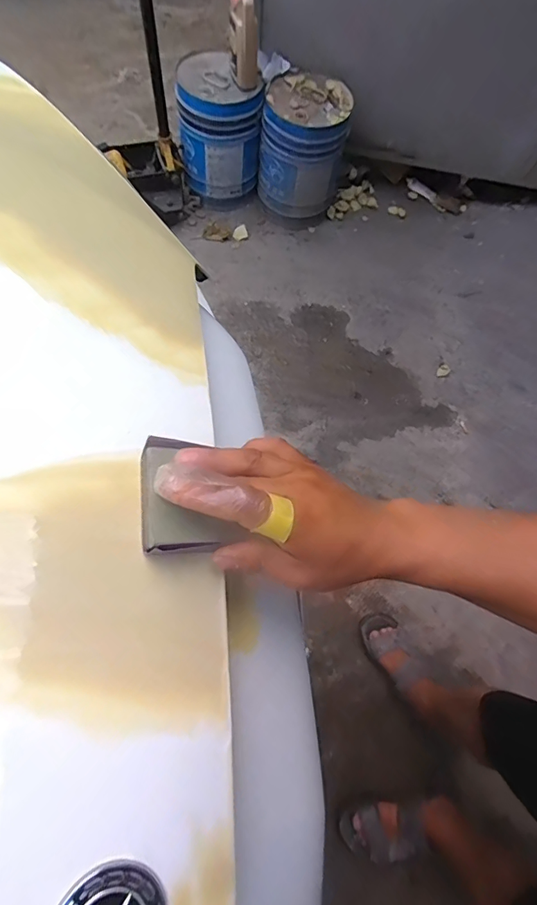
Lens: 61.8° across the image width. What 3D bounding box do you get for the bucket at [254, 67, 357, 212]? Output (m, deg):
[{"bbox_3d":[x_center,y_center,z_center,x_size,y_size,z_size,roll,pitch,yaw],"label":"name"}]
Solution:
[{"bbox_3d":[0.106,-0.959,1.420,0.267,0.299,0.230,5,67,-4],"label":"bucket"}]

